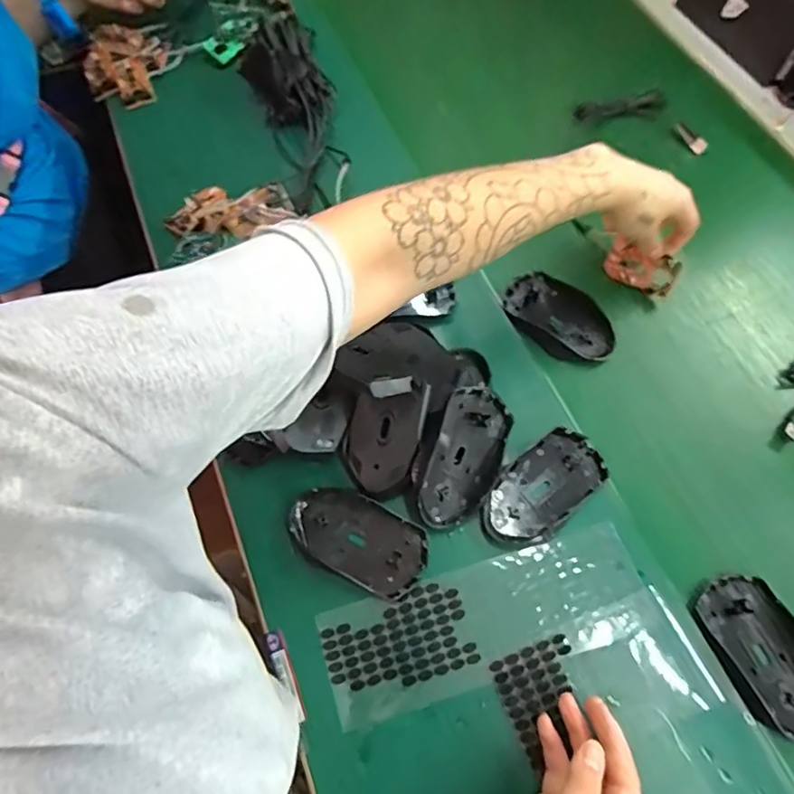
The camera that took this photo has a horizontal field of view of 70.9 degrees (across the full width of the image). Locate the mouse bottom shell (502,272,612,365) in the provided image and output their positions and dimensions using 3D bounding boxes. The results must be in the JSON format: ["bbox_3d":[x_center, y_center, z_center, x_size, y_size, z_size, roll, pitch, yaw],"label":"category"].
[{"bbox_3d":[0.160,-0.078,0.540,0.111,0.016,0.074,38,69,16],"label":"mouse bottom shell"}]

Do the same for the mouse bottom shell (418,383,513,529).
[{"bbox_3d":[0.056,0.049,0.452,0.059,0.012,0.115,21,82,-12],"label":"mouse bottom shell"}]

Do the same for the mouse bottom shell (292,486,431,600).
[{"bbox_3d":[-0.031,0.111,0.445,0.111,0.009,0.061,26,67,11],"label":"mouse bottom shell"}]

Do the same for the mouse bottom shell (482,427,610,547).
[{"bbox_3d":[0.120,0.075,0.457,0.112,0.009,0.058,-38,71,-17],"label":"mouse bottom shell"}]

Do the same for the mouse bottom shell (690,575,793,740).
[{"bbox_3d":[0.274,0.190,0.412,0.063,0.015,0.110,-20,66,-10],"label":"mouse bottom shell"}]

